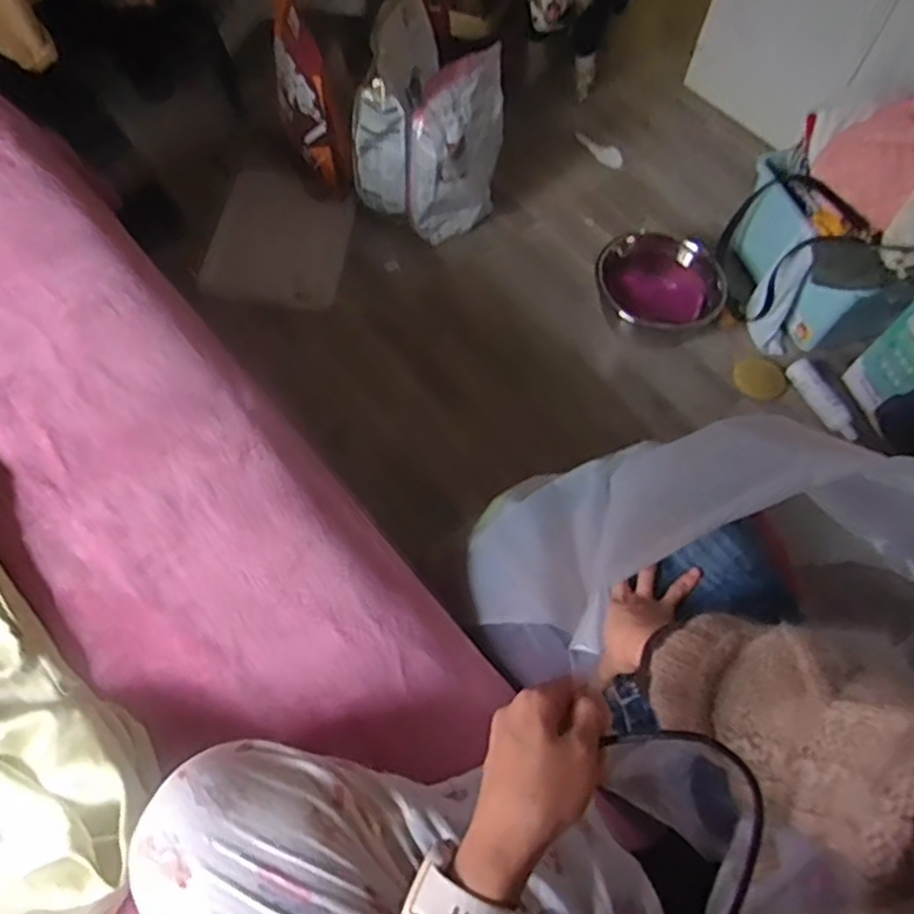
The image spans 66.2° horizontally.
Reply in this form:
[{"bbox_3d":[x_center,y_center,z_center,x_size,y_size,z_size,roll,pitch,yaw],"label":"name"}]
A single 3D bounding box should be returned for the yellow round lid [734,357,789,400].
[{"bbox_3d":[0.607,-0.159,1.404,0.095,0.014,0.091,2,62,-3],"label":"yellow round lid"}]

